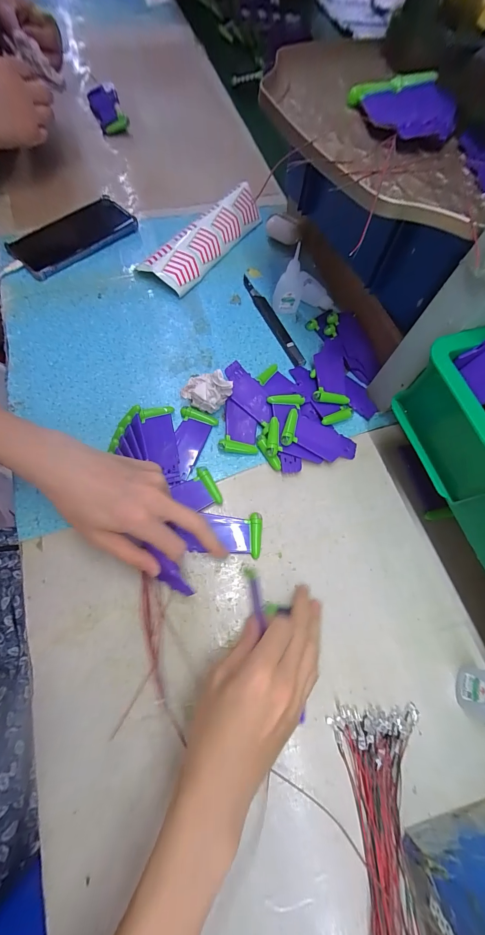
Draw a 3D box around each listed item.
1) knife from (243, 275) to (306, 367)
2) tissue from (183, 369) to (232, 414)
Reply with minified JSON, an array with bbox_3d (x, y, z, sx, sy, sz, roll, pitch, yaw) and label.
[{"bbox_3d":[0.040,-0.198,0.430,0.014,0.015,0.160,-25,73,-13],"label":"knife"},{"bbox_3d":[-0.039,-0.082,0.347,0.048,0.053,0.031,32,70,7],"label":"tissue"}]

